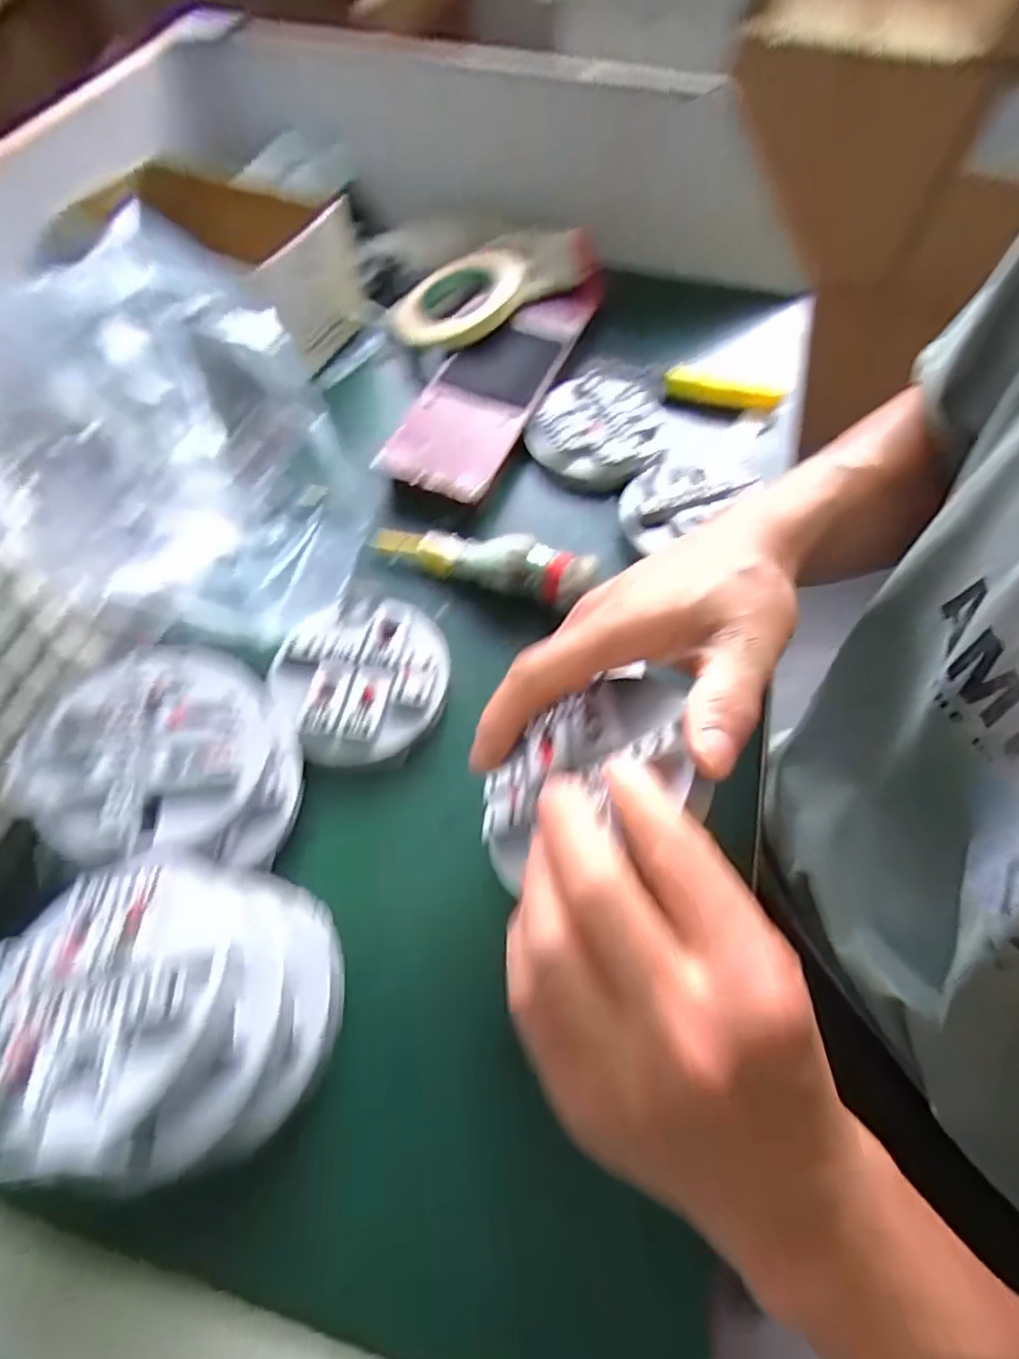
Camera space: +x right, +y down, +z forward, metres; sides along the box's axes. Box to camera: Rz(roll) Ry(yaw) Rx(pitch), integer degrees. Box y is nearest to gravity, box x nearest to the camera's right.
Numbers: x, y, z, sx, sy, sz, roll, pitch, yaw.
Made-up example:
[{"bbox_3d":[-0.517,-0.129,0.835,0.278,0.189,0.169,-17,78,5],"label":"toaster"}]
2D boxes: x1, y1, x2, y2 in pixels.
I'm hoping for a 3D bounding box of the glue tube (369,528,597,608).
[{"bbox_3d":[-0.020,-0.079,0.405,0.148,0.030,0.036,19,63,3],"label":"glue tube"}]

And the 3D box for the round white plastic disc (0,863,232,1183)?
[{"bbox_3d":[-0.157,0.120,0.231,0.096,0.014,0.102,-7,47,8],"label":"round white plastic disc"}]

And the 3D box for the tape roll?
[{"bbox_3d":[-0.043,-0.326,0.522,0.106,0.021,0.120,8,63,3],"label":"tape roll"}]

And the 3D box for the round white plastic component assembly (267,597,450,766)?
[{"bbox_3d":[-0.085,-0.003,0.361,0.099,0.013,0.098,3,63,-5],"label":"round white plastic component assembly"}]

